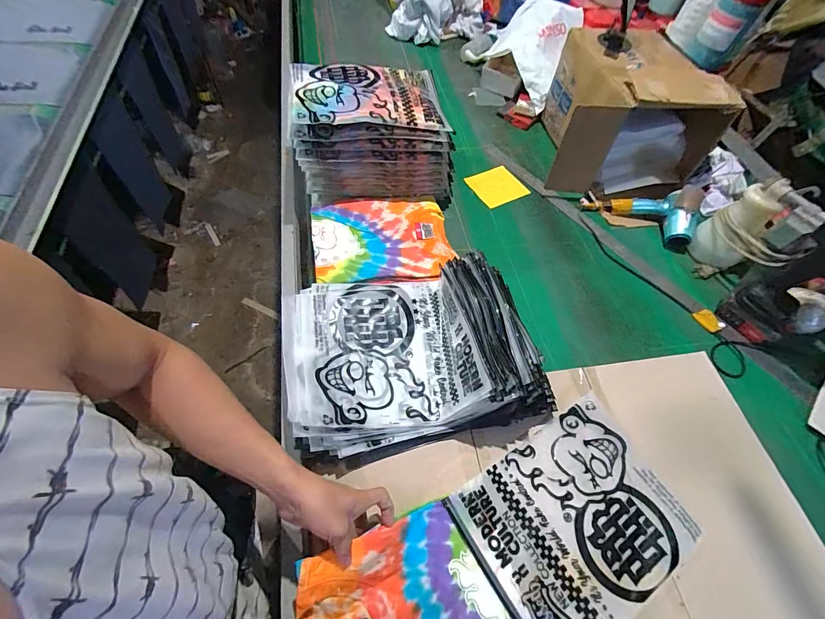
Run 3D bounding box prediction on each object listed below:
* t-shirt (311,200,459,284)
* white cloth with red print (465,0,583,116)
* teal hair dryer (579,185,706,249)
[{"bbox_3d":[-0.061,-0.142,0.758,0.275,0.019,0.212,-6,60,-10],"label":"t-shirt"},{"bbox_3d":[0.332,-0.781,1.092,0.281,0.140,0.358,24,59,9],"label":"white cloth with red print"},{"bbox_3d":[0.533,-0.247,0.865,0.241,0.073,0.132,22,59,9],"label":"teal hair dryer"}]

